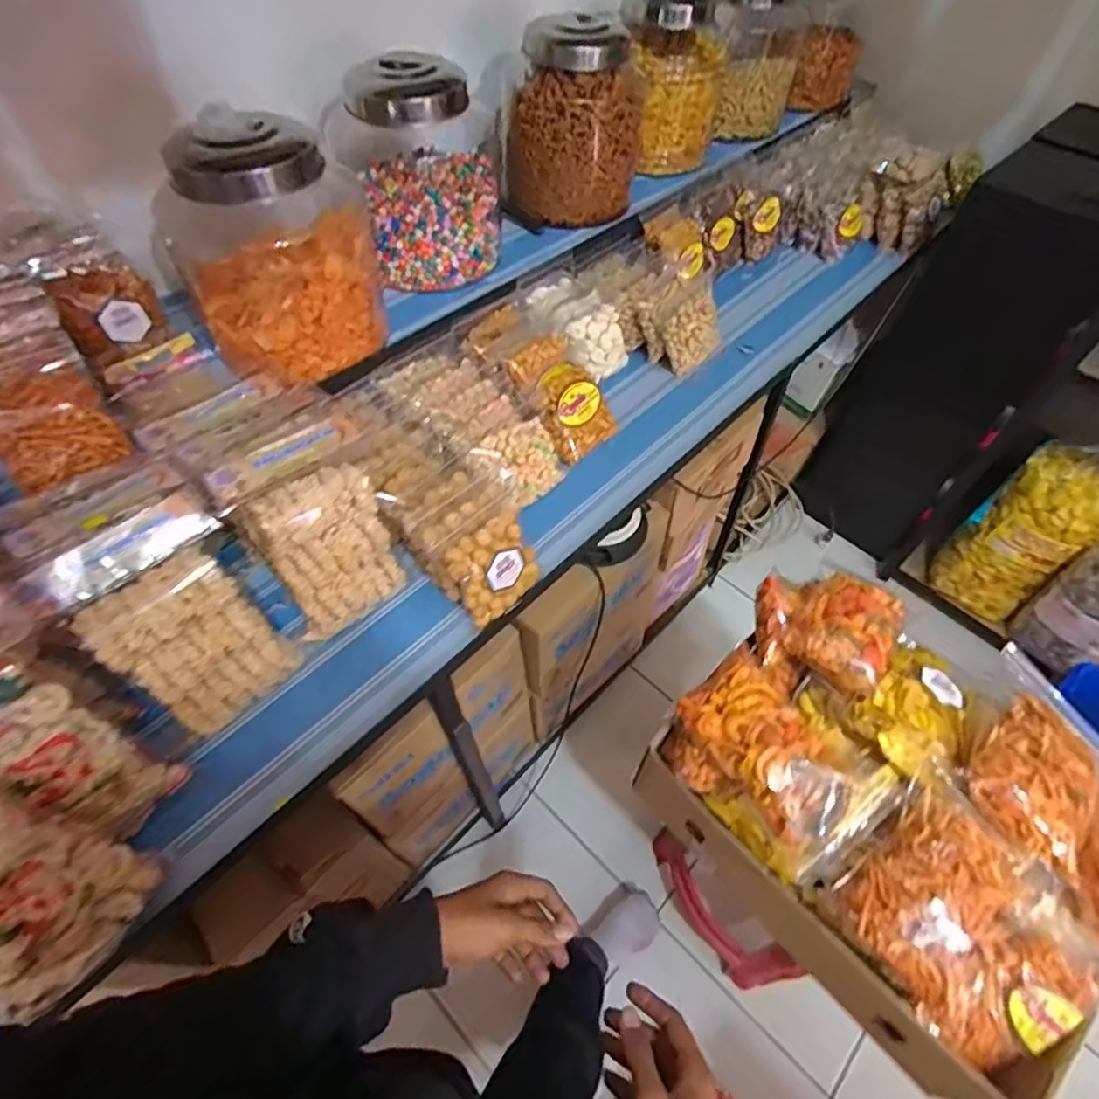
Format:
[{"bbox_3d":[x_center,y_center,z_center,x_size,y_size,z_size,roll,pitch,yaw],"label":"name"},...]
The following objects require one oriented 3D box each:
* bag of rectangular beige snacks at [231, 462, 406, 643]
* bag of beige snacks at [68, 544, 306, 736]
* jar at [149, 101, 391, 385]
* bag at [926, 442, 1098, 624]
[{"bbox_3d":[-0.272,0.004,0.748,0.155,0.208,0.050,-36,43,-25],"label":"bag of rectangular beige snacks"},{"bbox_3d":[-0.395,0.106,0.673,0.134,0.208,0.050,-40,46,-22],"label":"bag of beige snacks"},{"bbox_3d":[-0.390,-0.411,0.813,0.215,0.281,0.214,-37,62,-24],"label":"jar"},{"bbox_3d":[1.227,-0.052,1.493,0.177,0.527,0.231,-33,61,-22],"label":"bag"}]

